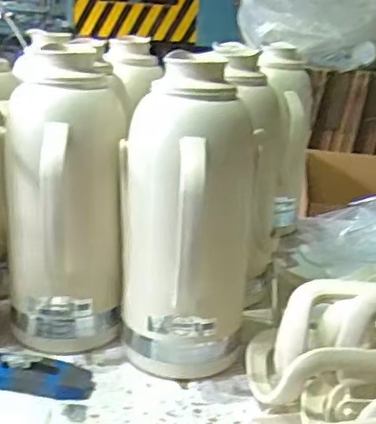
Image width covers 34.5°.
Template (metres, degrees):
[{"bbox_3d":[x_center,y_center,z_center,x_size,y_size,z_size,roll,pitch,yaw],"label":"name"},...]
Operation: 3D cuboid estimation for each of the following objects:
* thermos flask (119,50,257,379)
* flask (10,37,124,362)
[{"bbox_3d":[0.003,0.017,0.738,0.133,0.358,0.149,-12,24,-38],"label":"thermos flask"},{"bbox_3d":[-0.155,-0.003,0.774,0.137,0.355,0.145,-6,20,-24],"label":"flask"}]

